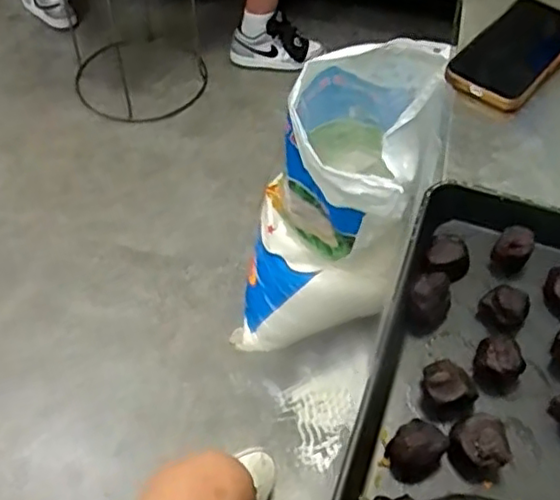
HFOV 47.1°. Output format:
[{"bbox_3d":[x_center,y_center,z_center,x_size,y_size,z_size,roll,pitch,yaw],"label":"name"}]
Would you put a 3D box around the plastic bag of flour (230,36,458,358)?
[{"bbox_3d":[0.072,-0.064,1.101,0.269,0.633,0.281,5,54,1],"label":"plastic bag of flour"}]

